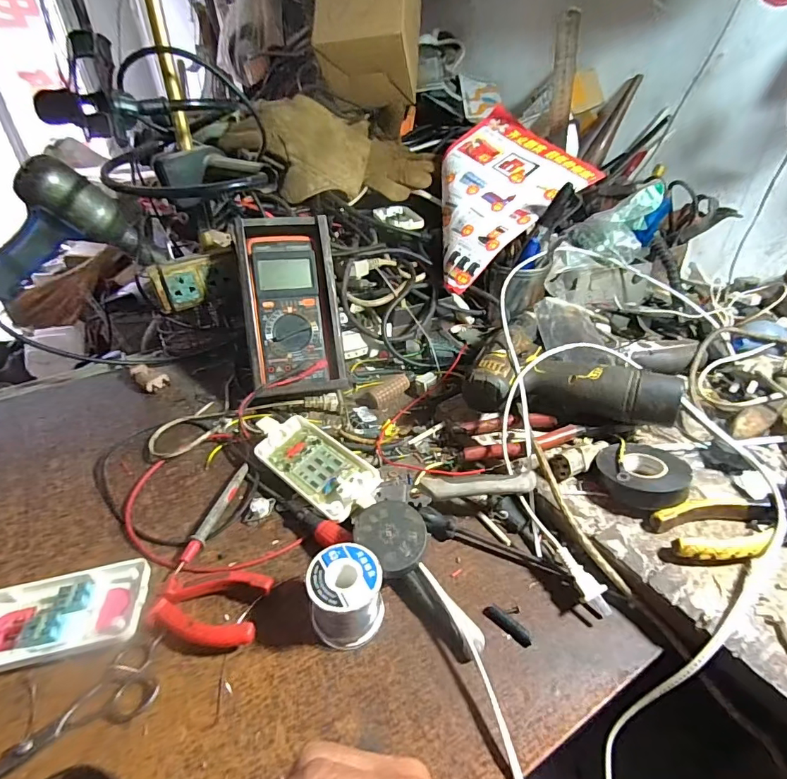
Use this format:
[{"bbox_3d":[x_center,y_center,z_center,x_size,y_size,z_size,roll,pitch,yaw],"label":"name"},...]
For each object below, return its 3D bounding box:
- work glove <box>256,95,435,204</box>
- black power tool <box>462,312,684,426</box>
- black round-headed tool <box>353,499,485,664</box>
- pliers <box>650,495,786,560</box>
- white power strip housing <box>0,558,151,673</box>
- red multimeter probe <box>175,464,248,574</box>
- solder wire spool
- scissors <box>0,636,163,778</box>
[{"bbox_3d":[-0.082,-0.376,0.713,0.298,0.093,0.182,-14,82,-36],"label":"work glove"},{"bbox_3d":[0.189,-0.034,0.500,0.192,0.071,0.186,11,39,16],"label":"black power tool"},{"bbox_3d":[0.020,0.143,0.352,0.046,0.031,0.126,-28,58,-18],"label":"black round-headed tool"},{"bbox_3d":[0.294,0.107,0.368,0.159,0.024,0.053,-7,38,-7],"label":"pliers"},{"bbox_3d":[-0.247,0.163,0.330,0.126,0.019,0.063,-9,38,-10],"label":"white power strip housing"},{"bbox_3d":[-0.162,0.114,0.416,0.011,0.016,0.116,6,38,10],"label":"red multimeter probe"},{"bbox_3d":[-0.035,0.151,0.333,0.051,0.049,0.054,-1,37,1],"label":"solder wire spool"},{"bbox_3d":[-0.210,0.214,0.278,0.042,0.005,0.143,30,47,34],"label":"scissors"}]

